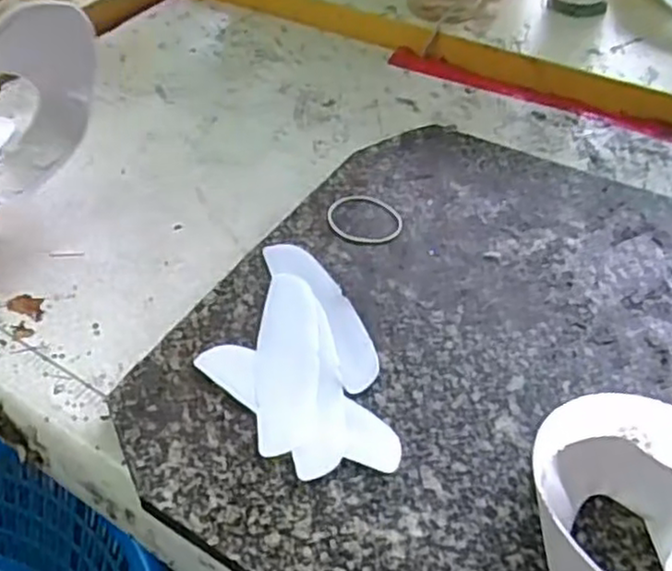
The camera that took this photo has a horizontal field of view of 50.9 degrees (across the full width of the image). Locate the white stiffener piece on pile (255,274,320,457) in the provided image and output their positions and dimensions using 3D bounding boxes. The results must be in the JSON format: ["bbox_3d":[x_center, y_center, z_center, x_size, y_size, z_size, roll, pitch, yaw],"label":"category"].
[{"bbox_3d":[-0.030,0.044,0.437,0.038,0.004,0.132,-2,48,0],"label":"white stiffener piece on pile"}]

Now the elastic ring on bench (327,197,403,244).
[{"bbox_3d":[0.019,-0.049,0.523,0.062,0.004,0.045,32,56,27],"label":"elastic ring on bench"}]

